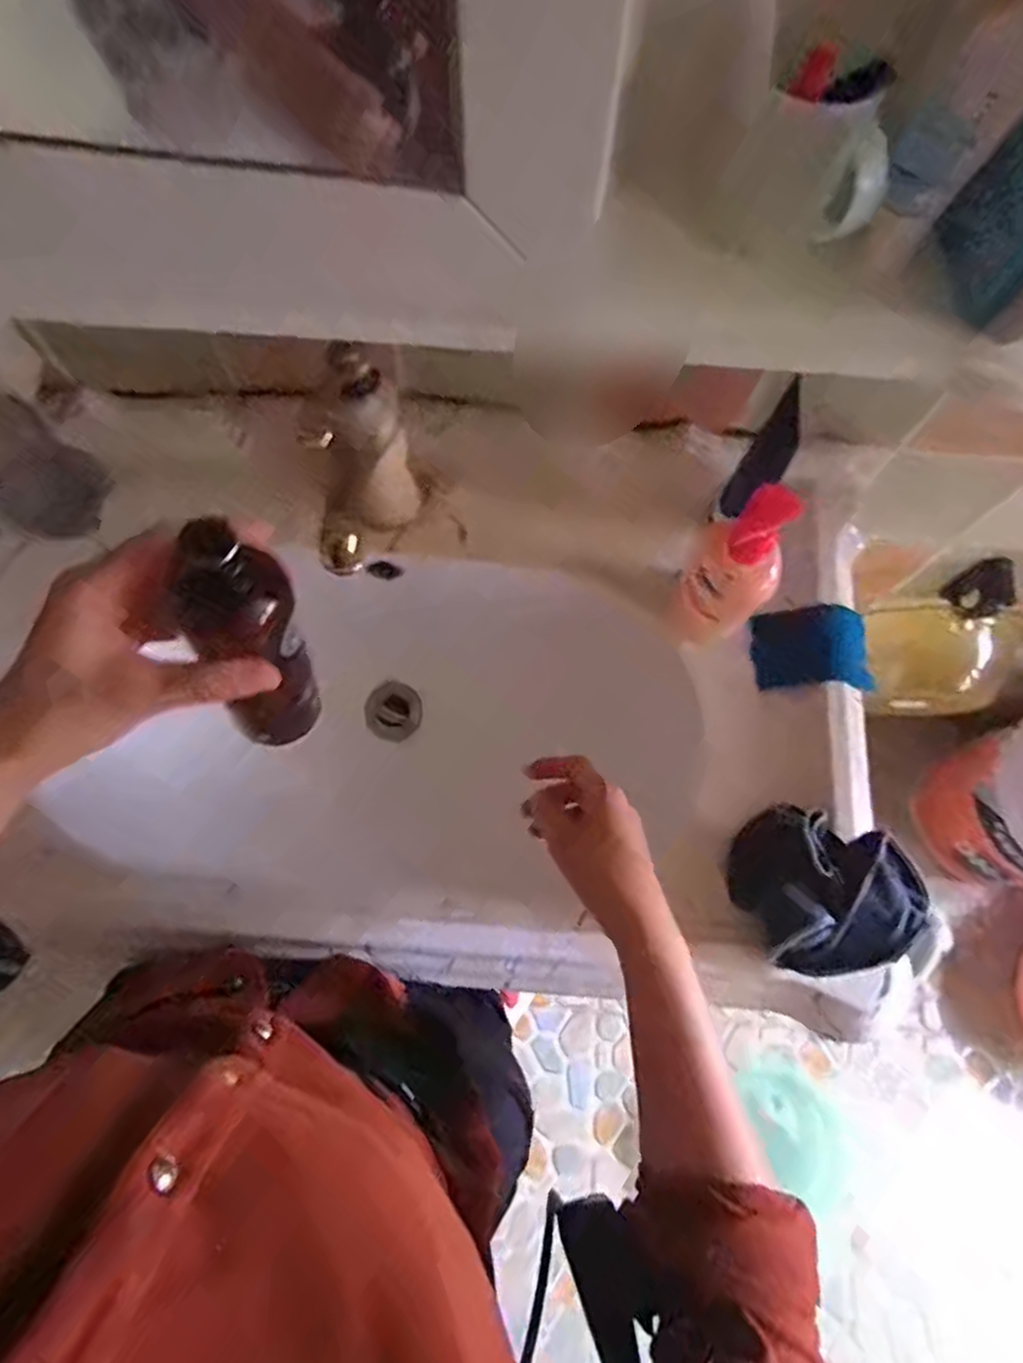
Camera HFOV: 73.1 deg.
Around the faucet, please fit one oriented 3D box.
[{"bbox_3d":[-0.118,-0.141,0.548,0.052,0.167,0.151,12,73,3],"label":"faucet"}]

